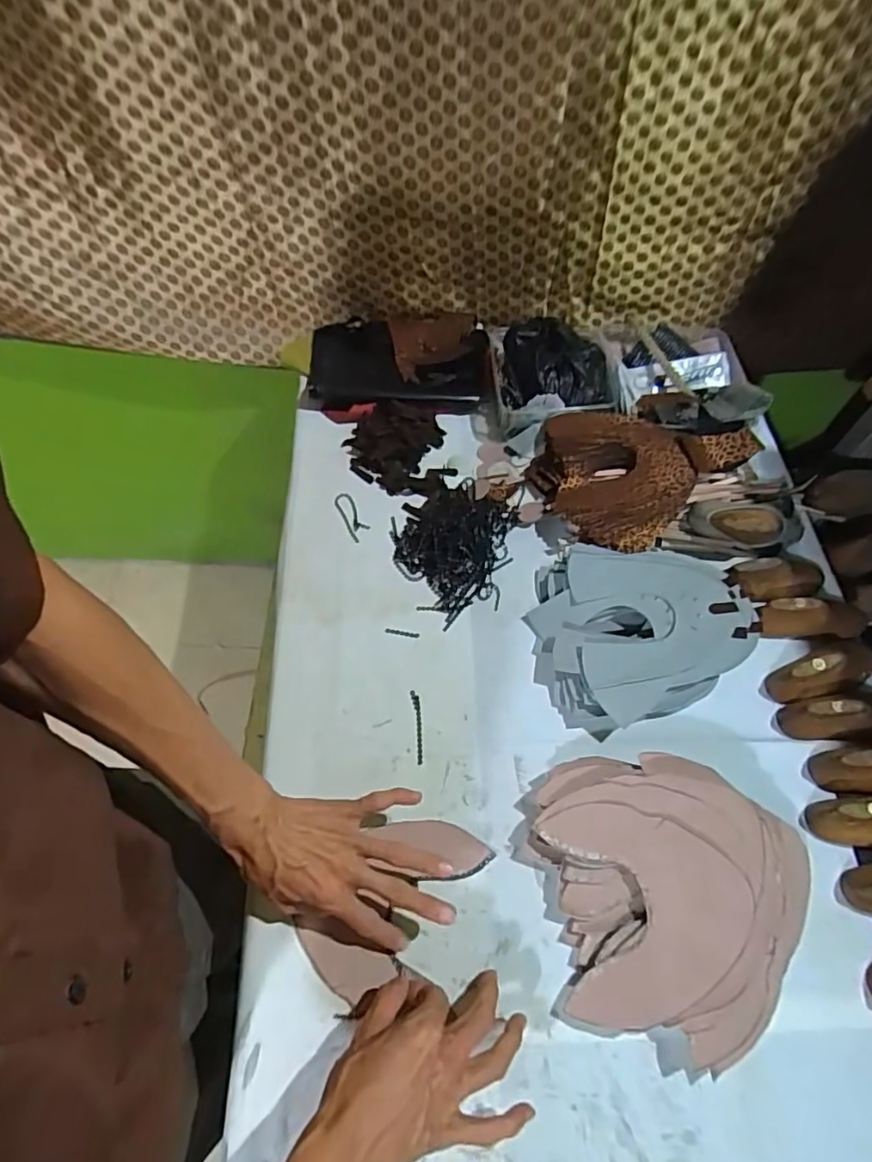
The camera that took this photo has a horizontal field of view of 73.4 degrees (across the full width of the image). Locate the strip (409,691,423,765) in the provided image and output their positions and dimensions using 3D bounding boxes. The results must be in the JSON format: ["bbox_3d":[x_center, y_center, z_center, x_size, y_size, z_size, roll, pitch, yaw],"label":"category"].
[{"bbox_3d":[-0.019,0.152,0.612,0.010,0.004,0.077,-5,60,-7],"label":"strip"}]

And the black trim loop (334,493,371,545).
[{"bbox_3d":[-0.105,-0.081,0.735,0.026,0.010,0.071,-23,64,-17],"label":"black trim loop"}]

